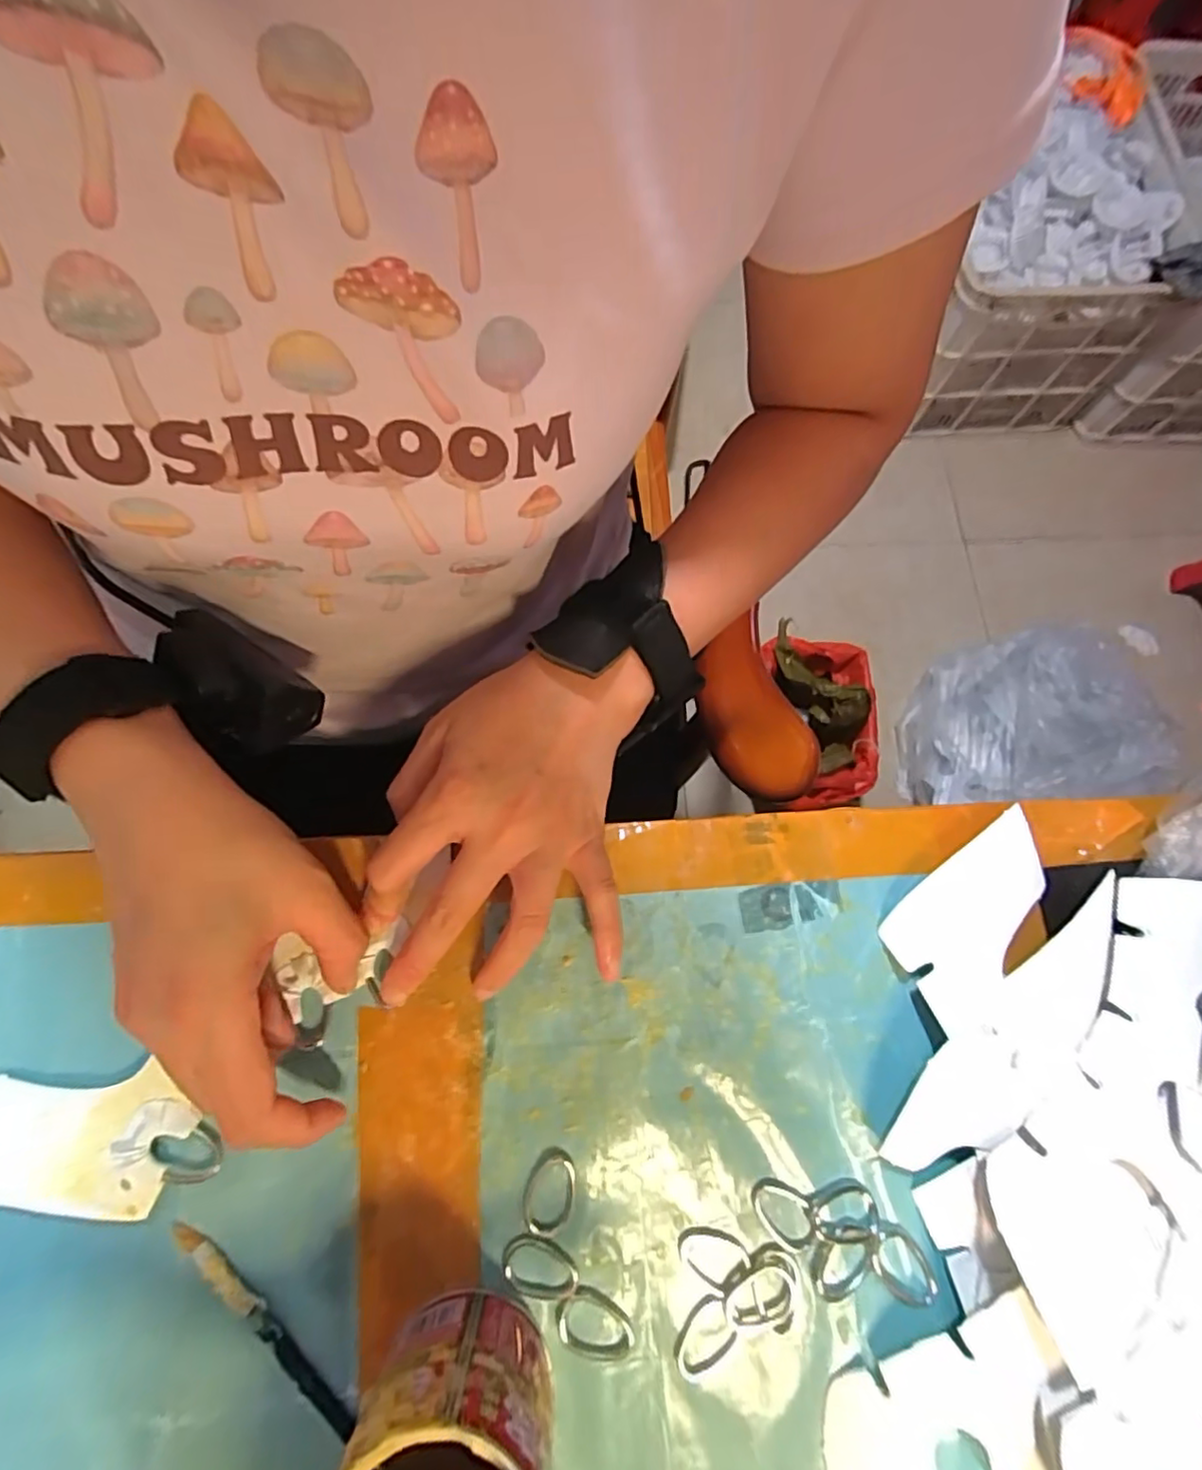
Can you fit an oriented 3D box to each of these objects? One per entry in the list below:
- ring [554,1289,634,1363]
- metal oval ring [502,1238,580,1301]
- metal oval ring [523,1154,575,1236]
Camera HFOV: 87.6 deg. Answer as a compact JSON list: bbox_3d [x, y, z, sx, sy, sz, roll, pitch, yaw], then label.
[{"bbox_3d":[-0.003,0.226,0.237,0.031,0.004,0.020,29,73,7],"label":"ring"},{"bbox_3d":[-0.024,0.207,0.242,0.030,0.004,0.020,17,72,3],"label":"metal oval ring"},{"bbox_3d":[-0.021,0.183,0.248,0.019,0.004,0.029,6,72,0],"label":"metal oval ring"}]

